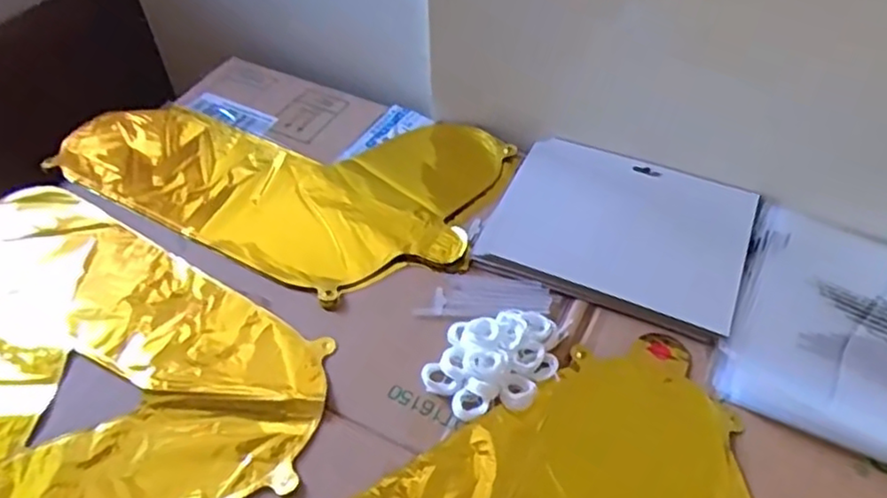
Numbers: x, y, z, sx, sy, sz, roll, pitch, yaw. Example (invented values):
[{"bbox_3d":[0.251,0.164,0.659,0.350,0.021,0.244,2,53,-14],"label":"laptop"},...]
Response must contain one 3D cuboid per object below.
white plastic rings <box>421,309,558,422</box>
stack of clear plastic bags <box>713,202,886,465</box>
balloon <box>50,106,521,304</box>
[{"bbox_3d":[0.036,0.080,0.475,0.098,0.024,0.071,-8,50,-6],"label":"white plastic rings"},{"bbox_3d":[0.332,0.066,0.488,0.219,0.013,0.202,21,53,18],"label":"stack of clear plastic bags"},{"bbox_3d":[-0.151,-0.083,0.639,0.405,0.021,0.237,23,54,19],"label":"balloon"}]

